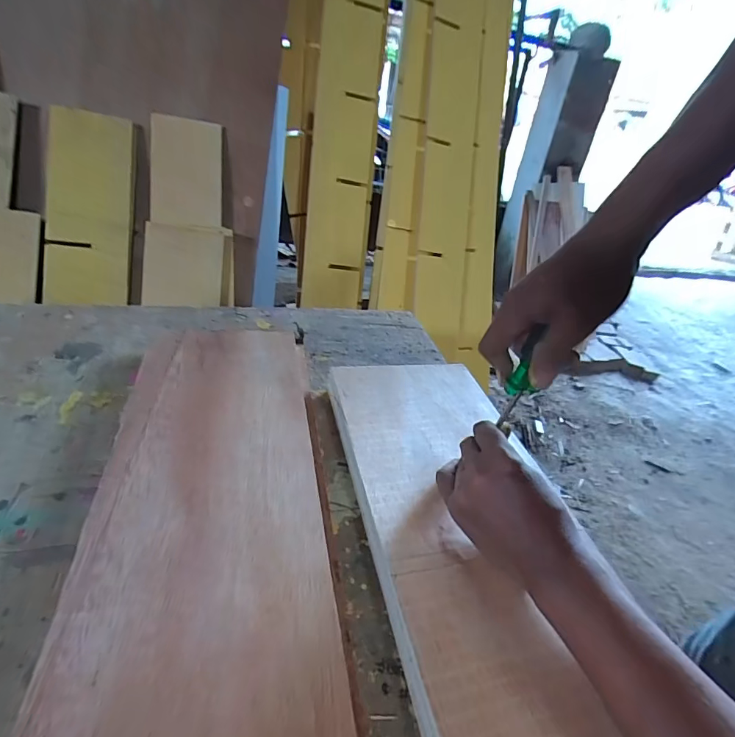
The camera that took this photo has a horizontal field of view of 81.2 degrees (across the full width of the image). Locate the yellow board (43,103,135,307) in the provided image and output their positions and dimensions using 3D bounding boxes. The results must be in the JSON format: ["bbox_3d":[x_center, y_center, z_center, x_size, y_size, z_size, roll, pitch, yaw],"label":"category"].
[{"bbox_3d":[-0.767,-0.439,1.184,0.196,0.509,0.022,1,3,-29],"label":"yellow board"}]

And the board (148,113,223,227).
[{"bbox_3d":[-0.542,-0.592,1.295,0.199,0.306,0.033,0,3,-25],"label":"board"}]

